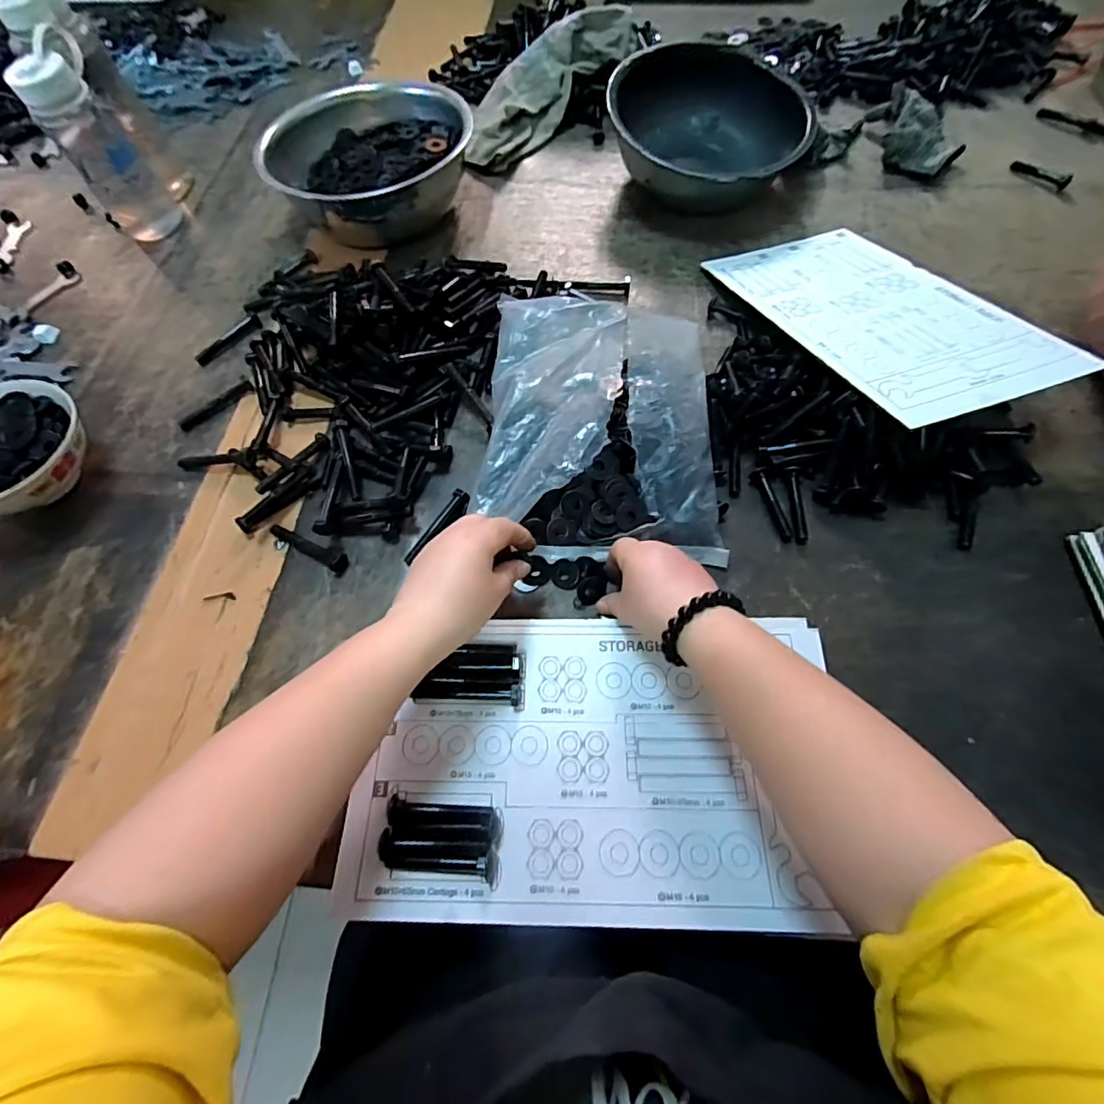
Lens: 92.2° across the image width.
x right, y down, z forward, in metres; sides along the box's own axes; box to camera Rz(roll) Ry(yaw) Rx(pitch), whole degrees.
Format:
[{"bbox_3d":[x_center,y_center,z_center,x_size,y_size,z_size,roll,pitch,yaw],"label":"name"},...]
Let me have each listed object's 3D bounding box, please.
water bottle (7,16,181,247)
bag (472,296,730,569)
[{"bbox_3d":[-0.534,-0.482,0.625,0.078,0.172,0.094,-35,68,-14],"label":"water bottle"},{"bbox_3d":[0.045,-0.115,0.470,0.202,0.063,0.232,4,64,4],"label":"bag"}]

